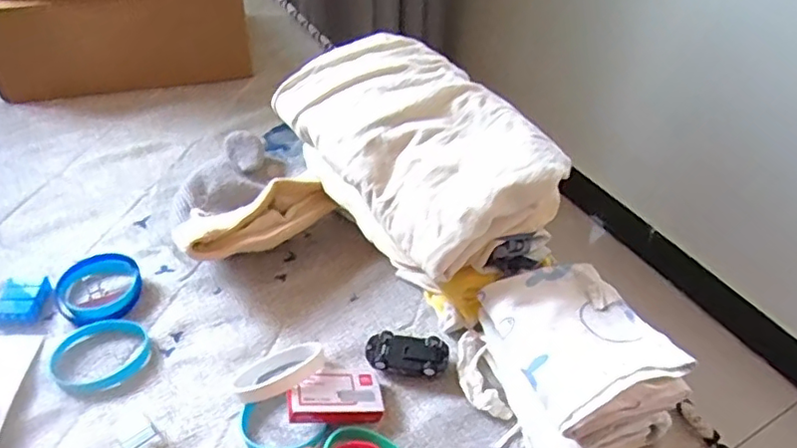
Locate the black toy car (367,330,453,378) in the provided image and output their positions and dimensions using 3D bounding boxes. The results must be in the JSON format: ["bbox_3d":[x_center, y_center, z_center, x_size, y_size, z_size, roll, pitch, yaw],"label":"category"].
[{"bbox_3d":[0.007,0.106,0.484,0.065,0.022,0.032,11,43,9],"label":"black toy car"}]

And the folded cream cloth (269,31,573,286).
[{"bbox_3d":[0.008,-0.070,0.528,0.147,0.094,0.262,-22,48,-25],"label":"folded cream cloth"}]

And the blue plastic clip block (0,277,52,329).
[{"bbox_3d":[-0.318,0.065,0.513,0.038,0.016,0.045,-4,43,-7],"label":"blue plastic clip block"}]

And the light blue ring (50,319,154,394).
[{"bbox_3d":[-0.234,0.103,0.476,0.072,0.010,0.058,-21,48,-24],"label":"light blue ring"}]

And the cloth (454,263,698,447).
[{"bbox_3d":[0.115,0.098,0.440,0.110,0.090,0.137,-16,45,-19],"label":"cloth"}]

